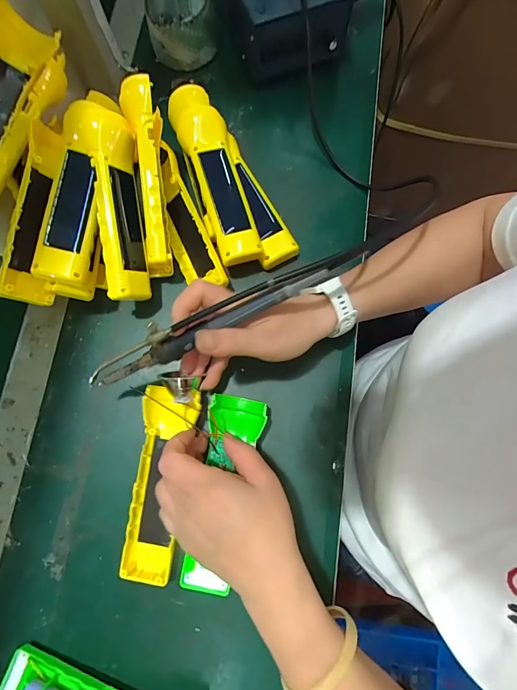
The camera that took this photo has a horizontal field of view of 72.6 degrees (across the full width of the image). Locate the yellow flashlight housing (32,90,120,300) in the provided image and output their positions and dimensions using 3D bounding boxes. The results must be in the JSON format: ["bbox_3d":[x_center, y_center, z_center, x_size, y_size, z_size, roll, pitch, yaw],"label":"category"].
[{"bbox_3d":[-0.162,-0.134,0.321,0.042,0.046,0.174,8,78,1],"label":"yellow flashlight housing"}]

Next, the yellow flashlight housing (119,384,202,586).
[{"bbox_3d":[-0.088,0.121,0.313,0.050,0.022,0.163,8,86,1],"label":"yellow flashlight housing"}]

